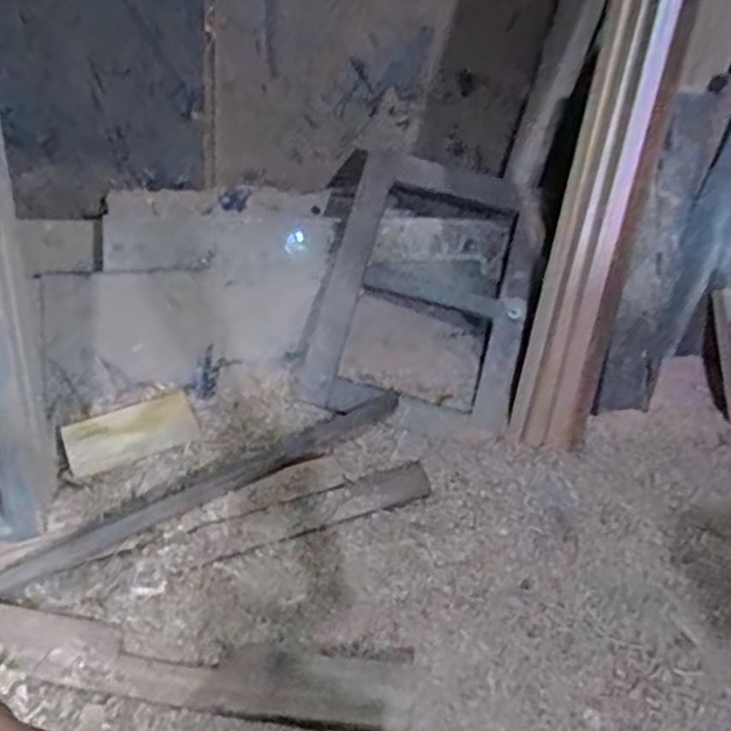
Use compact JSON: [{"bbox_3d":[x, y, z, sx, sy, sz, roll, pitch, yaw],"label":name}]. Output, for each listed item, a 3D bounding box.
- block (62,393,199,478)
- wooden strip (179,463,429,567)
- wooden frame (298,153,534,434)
[{"bbox_3d":[-0.391,0.110,1.138,0.205,0.016,0.111,-17,48,-24],"label":"block"},{"bbox_3d":[-0.080,0.223,1.037,0.387,0.012,0.065,-14,47,-22],"label":"wooden strip"},{"bbox_3d":[0.101,-0.136,1.217,0.361,0.068,0.485,10,79,3],"label":"wooden frame"}]

